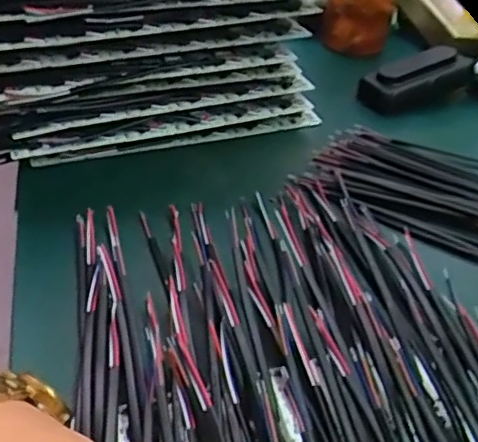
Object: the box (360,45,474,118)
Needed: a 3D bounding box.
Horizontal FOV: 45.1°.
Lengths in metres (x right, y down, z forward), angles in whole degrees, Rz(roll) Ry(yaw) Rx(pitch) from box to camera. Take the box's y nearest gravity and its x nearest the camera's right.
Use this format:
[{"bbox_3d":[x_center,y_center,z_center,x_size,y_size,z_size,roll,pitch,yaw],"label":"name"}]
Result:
[{"bbox_3d":[0.155,-0.123,0.502,0.096,0.036,0.034,-21,39,-6],"label":"box"}]

